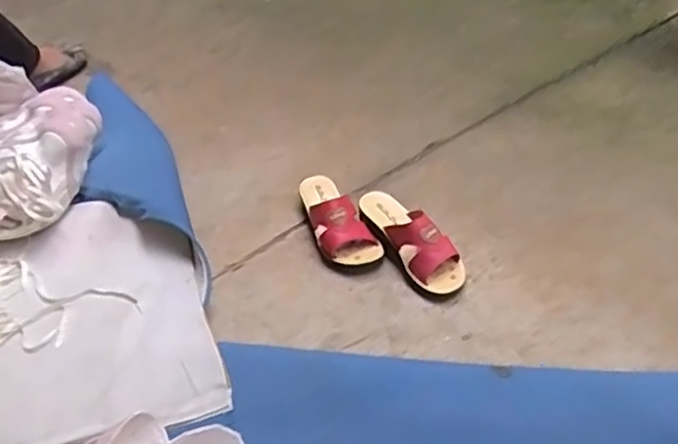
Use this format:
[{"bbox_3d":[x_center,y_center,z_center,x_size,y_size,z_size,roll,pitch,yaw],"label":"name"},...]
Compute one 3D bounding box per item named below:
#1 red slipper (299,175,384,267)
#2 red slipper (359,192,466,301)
[{"bbox_3d":[-0.013,-0.010,1.110,0.085,0.066,0.215,-23,46,-15],"label":"red slipper"},{"bbox_3d":[0.114,0.022,1.055,0.083,0.081,0.216,-25,46,-16],"label":"red slipper"}]

